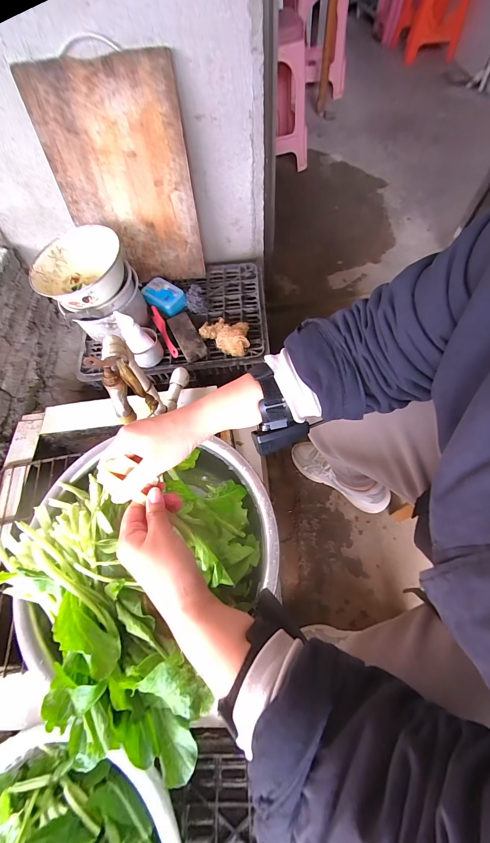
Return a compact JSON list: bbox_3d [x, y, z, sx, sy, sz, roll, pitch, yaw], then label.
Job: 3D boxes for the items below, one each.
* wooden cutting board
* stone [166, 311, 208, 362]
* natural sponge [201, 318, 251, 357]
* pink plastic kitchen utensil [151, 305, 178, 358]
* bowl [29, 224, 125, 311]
[{"bbox_3d":[-0.272,-0.540,0.685,0.294,0.402,0.018,-9,52,-3],"label":"wooden cutting board"},{"bbox_3d":[-0.145,-0.217,0.725,0.057,0.020,0.150,-26,65,-9],"label":"stone"},{"bbox_3d":[-0.039,-0.219,0.718,0.137,0.052,0.091,35,71,19],"label":"natural sponge"},{"bbox_3d":[-0.207,-0.231,0.744,0.023,0.033,0.160,-25,65,-9],"label":"pink plastic kitchen utensil"},{"bbox_3d":[-0.359,-0.326,0.647,0.191,0.087,0.175,-2,63,3],"label":"bowl"}]

